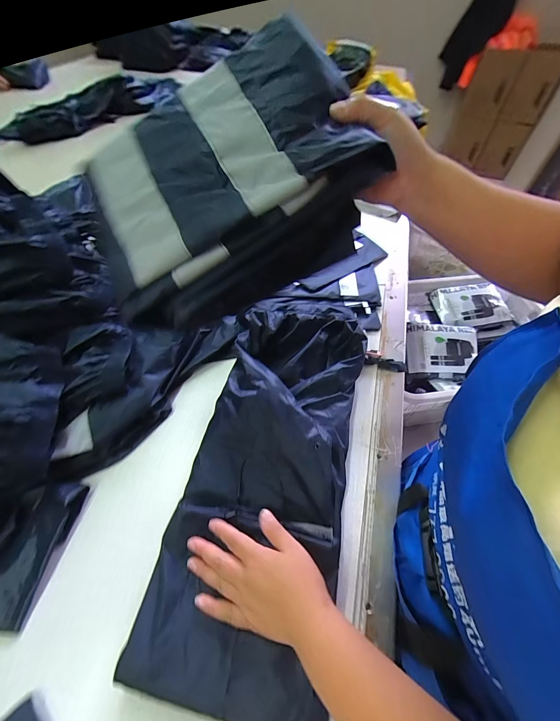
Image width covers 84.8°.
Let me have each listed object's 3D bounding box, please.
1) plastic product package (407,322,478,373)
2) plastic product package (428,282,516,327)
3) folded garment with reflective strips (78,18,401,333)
[{"bbox_3d":[0.713,-0.056,1.311,0.304,0.054,0.243,6,53,1],"label":"plastic product package"},{"bbox_3d":[0.893,-0.266,1.442,0.331,0.034,0.241,-6,54,-8],"label":"plastic product package"},{"bbox_3d":[-0.048,-0.166,0.281,0.282,0.073,0.238,-39,81,0],"label":"folded garment with reflective strips"}]

